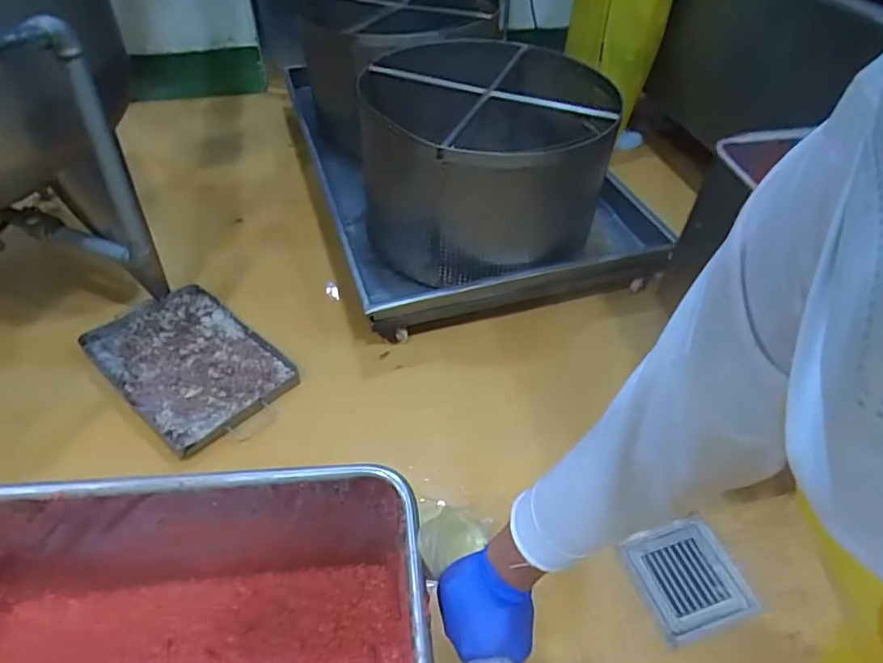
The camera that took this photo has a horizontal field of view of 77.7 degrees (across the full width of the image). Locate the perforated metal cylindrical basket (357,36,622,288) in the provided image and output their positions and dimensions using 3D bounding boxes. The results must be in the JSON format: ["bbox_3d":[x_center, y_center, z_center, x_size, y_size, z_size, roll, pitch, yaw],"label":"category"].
[{"bbox_3d":[0.109,-0.576,1.813,0.728,0.502,0.782,2,47,-2],"label":"perforated metal cylindrical basket"}]

